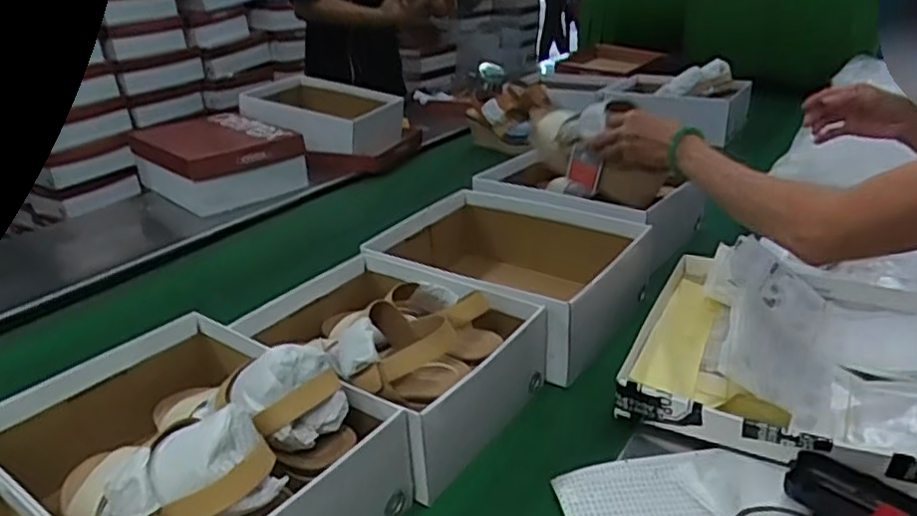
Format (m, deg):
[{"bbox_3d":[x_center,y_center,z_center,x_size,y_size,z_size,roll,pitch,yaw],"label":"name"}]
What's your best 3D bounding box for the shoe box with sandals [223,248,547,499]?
[{"bbox_3d":[-0.077,0.091,0.758,0.209,0.135,0.335,-21,33,-40],"label":"shoe box with sandals"}]

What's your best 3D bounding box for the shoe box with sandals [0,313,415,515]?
[{"bbox_3d":[-0.231,0.157,0.576,0.306,0.144,0.234,15,31,35],"label":"shoe box with sandals"}]

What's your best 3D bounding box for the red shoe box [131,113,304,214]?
[{"bbox_3d":[-0.505,-0.205,1.429,0.272,0.113,0.310,-19,32,-38],"label":"red shoe box"}]

